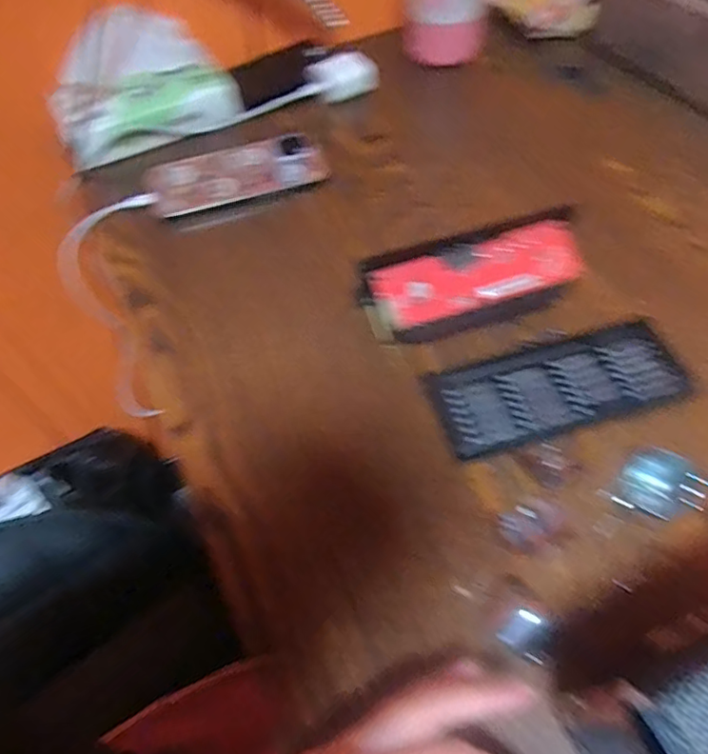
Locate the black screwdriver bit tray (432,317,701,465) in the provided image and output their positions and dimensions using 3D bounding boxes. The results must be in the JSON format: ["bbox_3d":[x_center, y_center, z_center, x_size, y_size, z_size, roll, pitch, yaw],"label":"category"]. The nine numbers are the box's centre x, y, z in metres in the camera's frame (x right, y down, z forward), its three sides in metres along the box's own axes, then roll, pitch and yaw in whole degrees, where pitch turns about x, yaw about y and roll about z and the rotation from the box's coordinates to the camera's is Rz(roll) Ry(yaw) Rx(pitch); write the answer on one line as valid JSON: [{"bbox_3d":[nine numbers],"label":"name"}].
[{"bbox_3d":[0.127,0.004,0.347,0.152,0.012,0.065,-16,58,-6],"label":"black screwdriver bit tray"}]

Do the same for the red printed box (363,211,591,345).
[{"bbox_3d":[0.080,-0.062,0.369,0.146,0.053,0.052,-18,58,-7],"label":"red printed box"}]

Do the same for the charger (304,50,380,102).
[{"bbox_3d":[-0.010,-0.293,0.547,0.067,0.035,0.031,-19,58,-8],"label":"charger"}]

